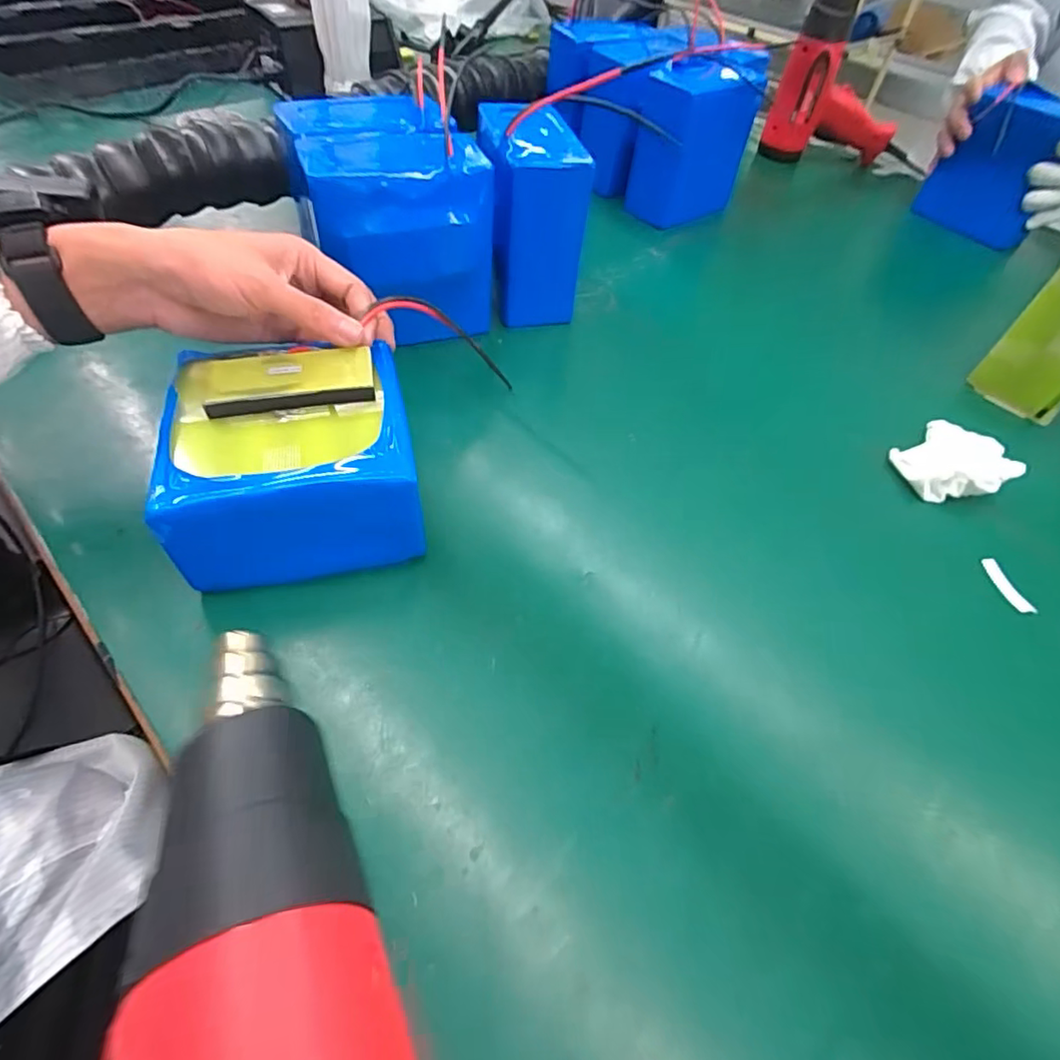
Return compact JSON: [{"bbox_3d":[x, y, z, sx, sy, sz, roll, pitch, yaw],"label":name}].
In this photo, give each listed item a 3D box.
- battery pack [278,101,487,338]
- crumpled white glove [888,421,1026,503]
[{"bbox_3d":[-0.126,-0.278,0.500,0.136,0.137,0.167,-15,55,-17],"label":"battery pack"},{"bbox_3d":[0.347,-0.056,0.459,0.081,0.029,0.076,3,52,-3],"label":"crumpled white glove"}]

